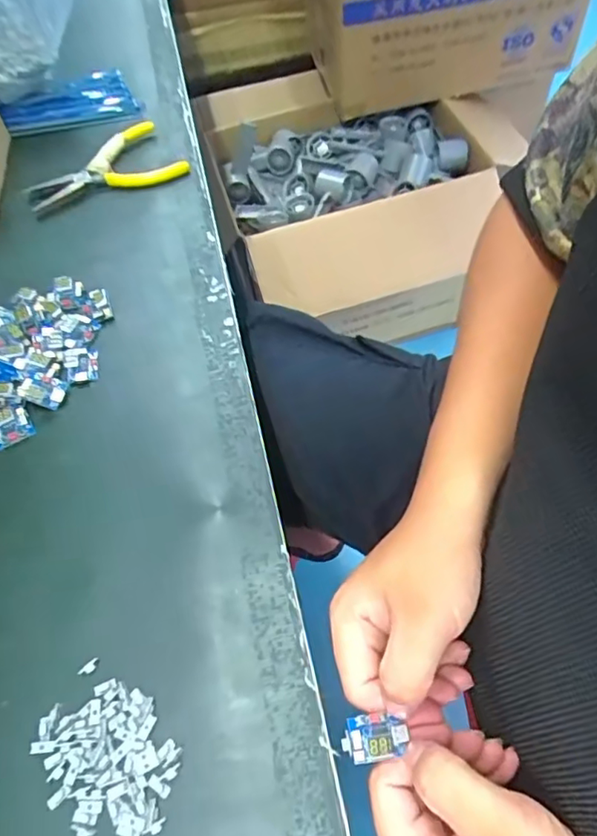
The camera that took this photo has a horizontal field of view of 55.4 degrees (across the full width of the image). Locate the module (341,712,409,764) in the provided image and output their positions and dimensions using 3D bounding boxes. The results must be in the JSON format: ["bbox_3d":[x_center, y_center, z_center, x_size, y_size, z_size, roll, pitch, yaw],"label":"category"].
[{"bbox_3d":[0.040,0.164,0.293,0.034,0.010,0.021,-8,57,-4],"label":"module"}]

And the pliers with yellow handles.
[{"bbox_3d":[-0.190,-0.241,0.550,0.142,0.018,0.087,-30,60,-13],"label":"pliers with yellow handles"}]

